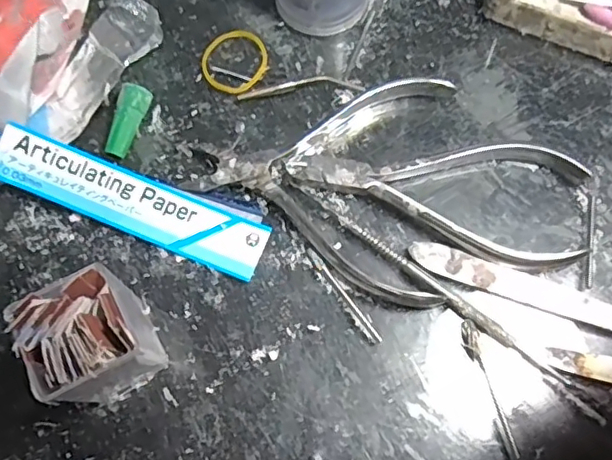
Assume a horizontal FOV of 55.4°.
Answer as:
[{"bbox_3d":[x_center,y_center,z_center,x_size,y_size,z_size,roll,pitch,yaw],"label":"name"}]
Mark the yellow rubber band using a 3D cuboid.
[{"bbox_3d":[-0.034,-0.079,0.273,0.031,0.004,0.032,-1,72,2],"label":"yellow rubber band"}]

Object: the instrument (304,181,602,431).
[{"bbox_3d":[0.055,0.025,0.230,0.144,0.004,0.007,40,78,14],"label":"instrument"}]

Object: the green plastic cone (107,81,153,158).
[{"bbox_3d":[-0.080,-0.048,0.259,0.012,0.014,0.032,23,74,10],"label":"green plastic cone"}]

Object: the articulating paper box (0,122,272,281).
[{"bbox_3d":[-0.072,-0.012,0.243,0.114,0.011,0.025,23,80,3],"label":"articulating paper box"}]

